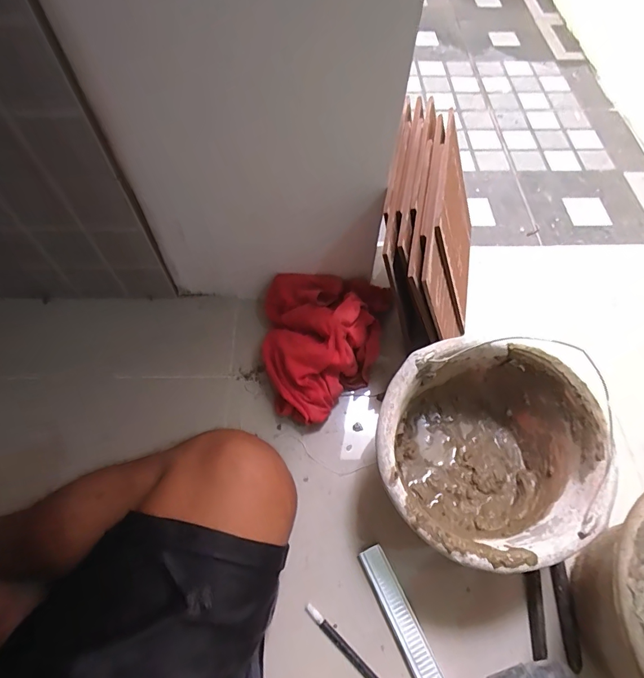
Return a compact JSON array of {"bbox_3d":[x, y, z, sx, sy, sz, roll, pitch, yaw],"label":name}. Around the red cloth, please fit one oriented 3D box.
[{"bbox_3d":[0.006,0.010,0.633,0.198,0.093,0.226,2,60,1],"label":"red cloth"}]

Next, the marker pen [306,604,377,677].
[{"bbox_3d":[0.037,0.373,0.482,0.145,0.016,0.011,38,66,20],"label":"marker pen"}]

